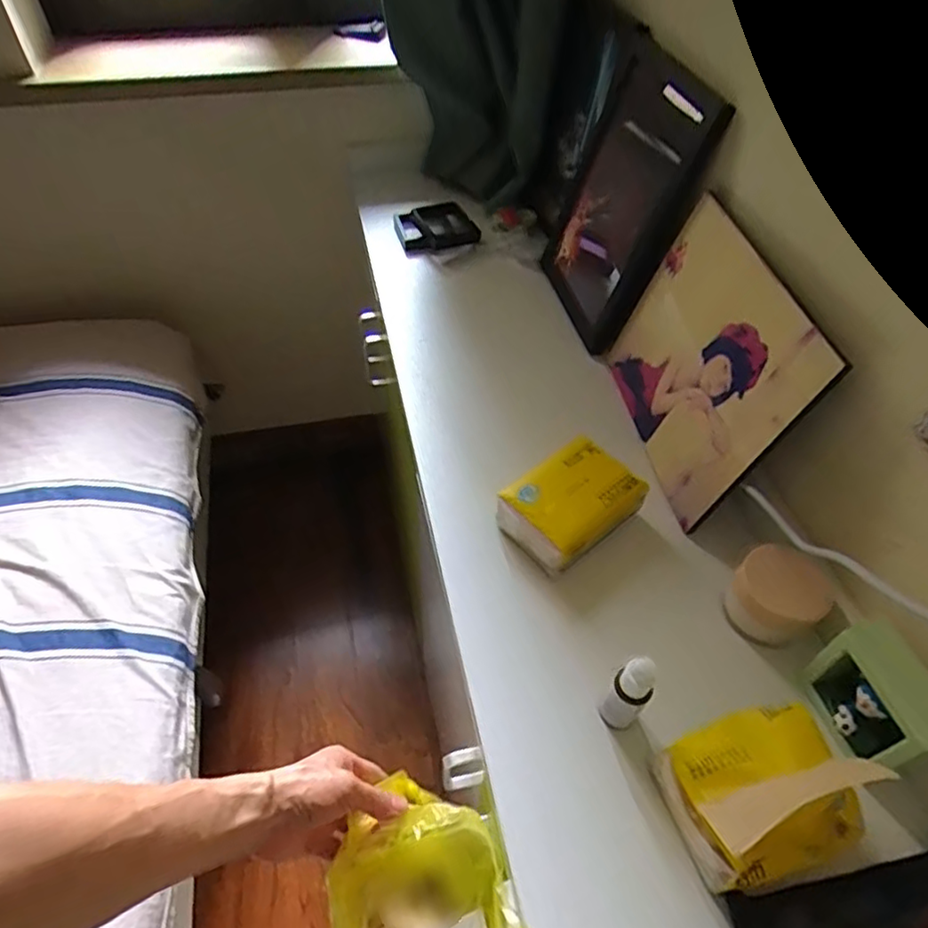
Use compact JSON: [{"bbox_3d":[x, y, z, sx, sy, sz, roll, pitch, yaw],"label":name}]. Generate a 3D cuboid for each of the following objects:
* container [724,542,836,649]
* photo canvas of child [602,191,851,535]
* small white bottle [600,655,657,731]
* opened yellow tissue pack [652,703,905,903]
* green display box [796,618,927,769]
[{"bbox_3d":[0.301,0.127,0.611,0.064,0.067,0.083,-35,59,-26],"label":"container"},{"bbox_3d":[0.261,-0.113,0.703,0.018,0.247,0.291,5,49,-18],"label":"photo canvas of child"},{"bbox_3d":[0.137,0.194,0.528,0.030,0.102,0.026,31,56,22],"label":"small white bottle"},{"bbox_3d":[0.231,0.241,0.477,0.131,0.091,0.114,-14,52,-12],"label":"opened yellow tissue pack"},{"bbox_3d":[0.341,0.195,0.526,0.043,0.100,0.100,-13,52,-12],"label":"green display box"}]

